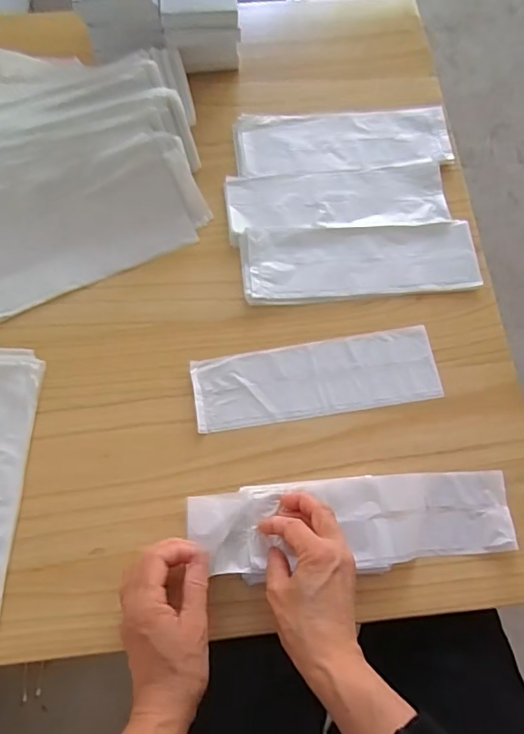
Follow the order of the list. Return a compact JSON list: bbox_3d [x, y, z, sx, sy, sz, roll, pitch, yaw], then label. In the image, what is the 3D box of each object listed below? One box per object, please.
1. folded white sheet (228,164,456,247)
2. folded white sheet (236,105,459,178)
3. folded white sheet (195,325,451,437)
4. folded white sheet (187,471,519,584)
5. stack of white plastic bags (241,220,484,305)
[{"bbox_3d":[0.084,-0.194,0.581,0.245,0.009,0.087,-5,72,-4],"label":"folded white sheet"},{"bbox_3d":[0.096,-0.271,0.605,0.251,0.011,0.084,-4,72,-3],"label":"folded white sheet"},{"bbox_3d":[0.055,0.011,0.518,0.245,0.009,0.077,-8,72,-4],"label":"folded white sheet"},{"bbox_3d":[0.081,0.141,0.455,0.287,0.022,0.080,-3,72,-3],"label":"folded white sheet"},{"bbox_3d":[0.107,-0.116,0.556,0.252,0.010,0.088,-2,72,-3],"label":"stack of white plastic bags"}]

